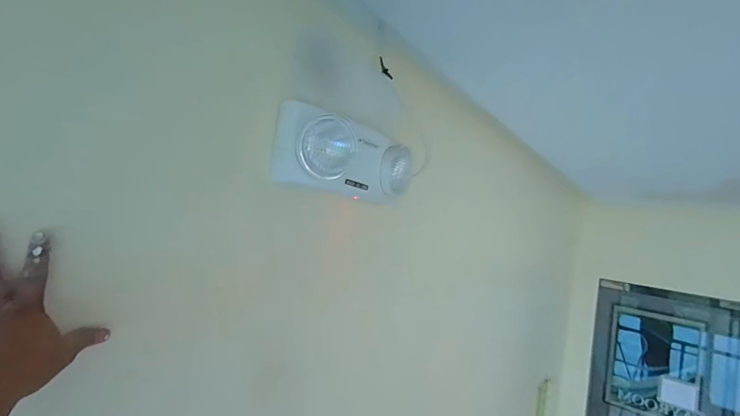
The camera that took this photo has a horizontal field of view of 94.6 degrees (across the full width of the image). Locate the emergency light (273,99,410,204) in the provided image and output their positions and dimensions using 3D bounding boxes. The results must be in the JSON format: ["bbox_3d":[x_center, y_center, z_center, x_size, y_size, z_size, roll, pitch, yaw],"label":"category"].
[{"bbox_3d":[-0.028,-0.086,0.647,0.303,0.126,0.075,10,-3,-42],"label":"emergency light"}]

